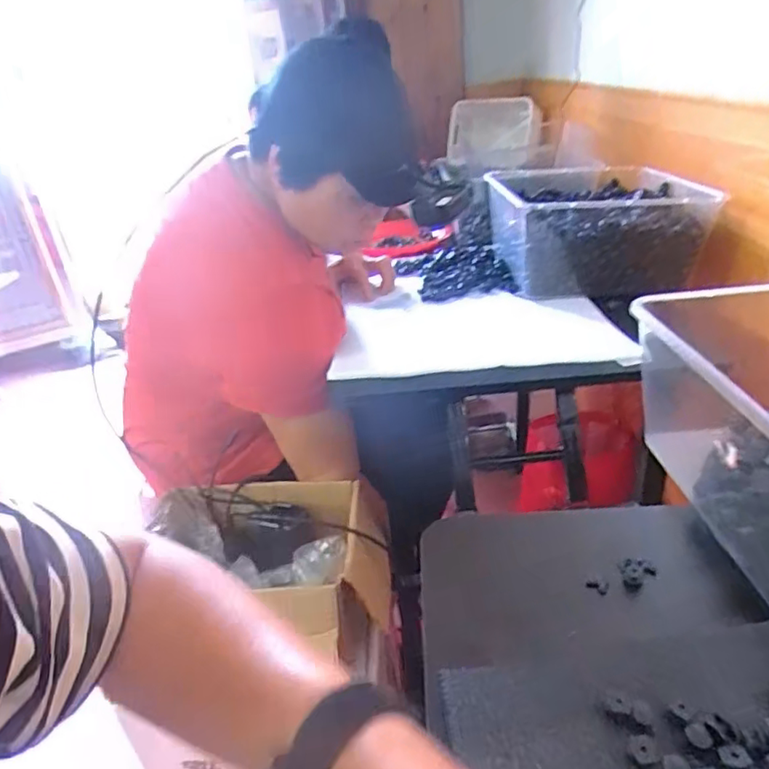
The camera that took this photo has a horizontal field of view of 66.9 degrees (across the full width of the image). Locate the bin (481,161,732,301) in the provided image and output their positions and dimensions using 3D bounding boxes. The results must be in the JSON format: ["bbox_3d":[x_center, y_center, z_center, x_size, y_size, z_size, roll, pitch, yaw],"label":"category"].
[{"bbox_3d":[0.343,-0.276,0.987,0.291,0.129,0.353,-5,28,4],"label":"bin"}]

